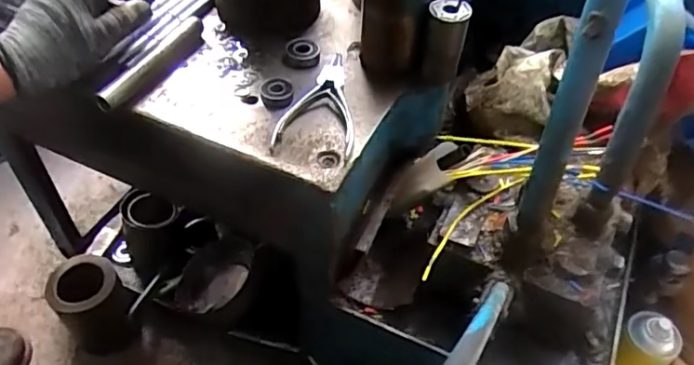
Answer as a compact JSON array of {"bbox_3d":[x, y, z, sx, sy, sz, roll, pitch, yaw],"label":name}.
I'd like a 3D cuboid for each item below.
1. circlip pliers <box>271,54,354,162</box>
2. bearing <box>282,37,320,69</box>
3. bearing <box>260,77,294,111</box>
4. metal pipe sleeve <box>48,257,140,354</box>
[{"bbox_3d":[-0.018,-0.075,0.526,0.069,0.014,0.117,12,51,7],"label":"circlip pliers"},{"bbox_3d":[-0.046,-0.133,0.577,0.036,0.013,0.043,0,51,-4],"label":"bearing"},{"bbox_3d":[-0.065,-0.082,0.532,0.030,0.012,0.034,-7,51,-9],"label":"bearing"},{"bbox_3d":[-0.353,0.176,0.804,0.091,0.137,0.090,-34,60,-27],"label":"metal pipe sleeve"}]

